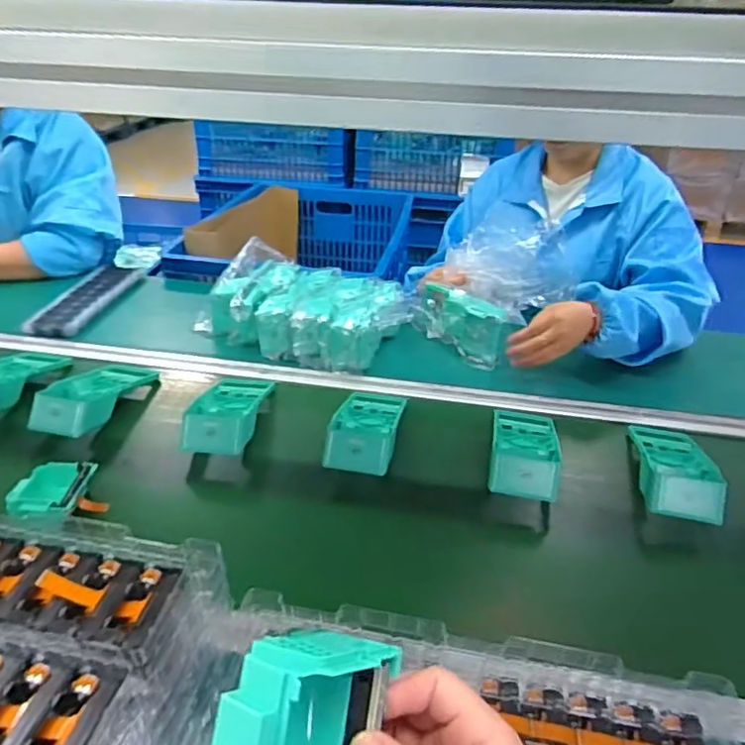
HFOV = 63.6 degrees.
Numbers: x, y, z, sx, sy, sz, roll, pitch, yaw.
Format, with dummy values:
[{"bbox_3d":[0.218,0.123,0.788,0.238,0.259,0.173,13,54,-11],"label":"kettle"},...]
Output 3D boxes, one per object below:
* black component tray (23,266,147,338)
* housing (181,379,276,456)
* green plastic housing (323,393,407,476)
[{"bbox_3d":[-0.532,-0.148,1.141,0.103,0.026,0.323,4,31,3],"label":"black component tray"},{"bbox_3d":[-0.196,0.051,0.823,0.101,0.049,0.198,1,19,-2],"label":"housing"},{"bbox_3d":[-0.007,0.069,0.787,0.089,0.044,0.190,7,31,7],"label":"green plastic housing"}]

